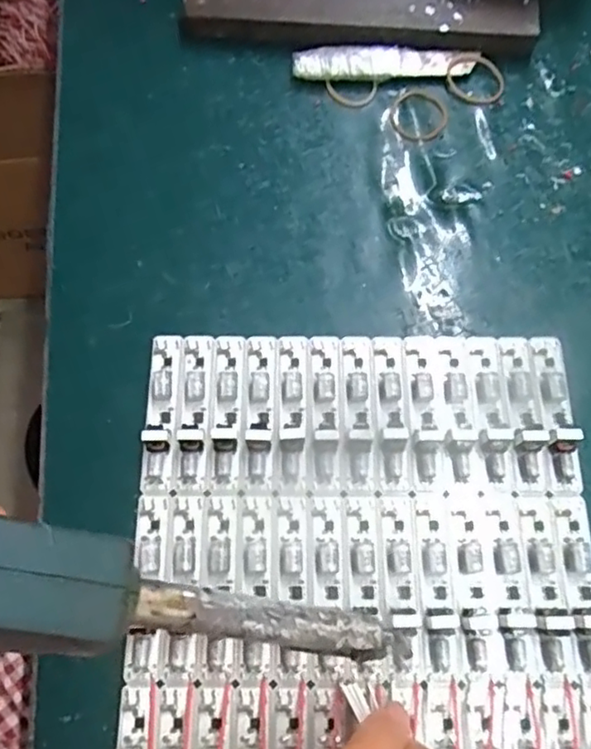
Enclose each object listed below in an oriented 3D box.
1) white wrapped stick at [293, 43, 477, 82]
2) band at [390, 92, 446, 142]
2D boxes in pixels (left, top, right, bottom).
[{"bbox_3d":[0.049,-0.172,0.350,0.100,0.010,0.018,-4,70,-1],"label":"white wrapped stick"},{"bbox_3d":[0.067,-0.141,0.344,0.031,0.004,0.034,0,70,0],"label":"band"}]

